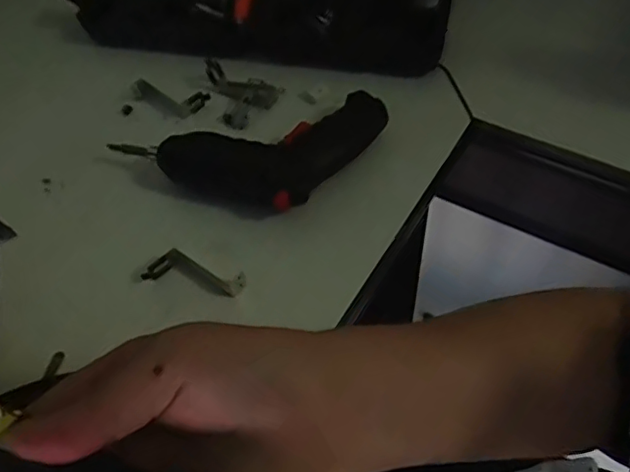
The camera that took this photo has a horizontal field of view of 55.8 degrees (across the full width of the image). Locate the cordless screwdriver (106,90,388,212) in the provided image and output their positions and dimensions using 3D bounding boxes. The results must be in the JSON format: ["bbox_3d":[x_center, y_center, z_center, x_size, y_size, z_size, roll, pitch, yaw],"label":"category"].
[{"bbox_3d":[-0.045,-0.077,0.458,0.162,0.039,0.122,21,58,18],"label":"cordless screwdriver"}]

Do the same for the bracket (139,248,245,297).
[{"bbox_3d":[-0.081,0.024,0.400,0.068,0.015,0.019,8,55,10],"label":"bracket"}]

